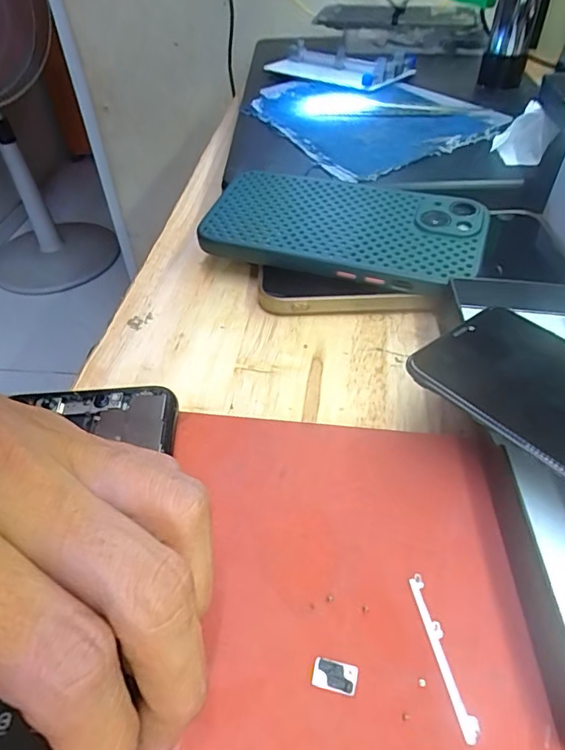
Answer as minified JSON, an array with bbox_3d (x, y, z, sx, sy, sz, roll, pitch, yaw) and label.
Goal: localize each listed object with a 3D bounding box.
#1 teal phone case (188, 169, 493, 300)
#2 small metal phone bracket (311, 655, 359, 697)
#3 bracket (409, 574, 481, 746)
[{"bbox_3d":[0.032,-0.079,0.272,0.142,0.008,0.070,16,62,14],"label":"teal phone case"},{"bbox_3d":[0.015,0.083,0.140,0.012,0.004,0.008,10,54,11],"label":"small metal phone bracket"},{"bbox_3d":[0.045,0.077,0.141,0.005,0.004,0.042,-10,46,-6],"label":"bracket"}]

